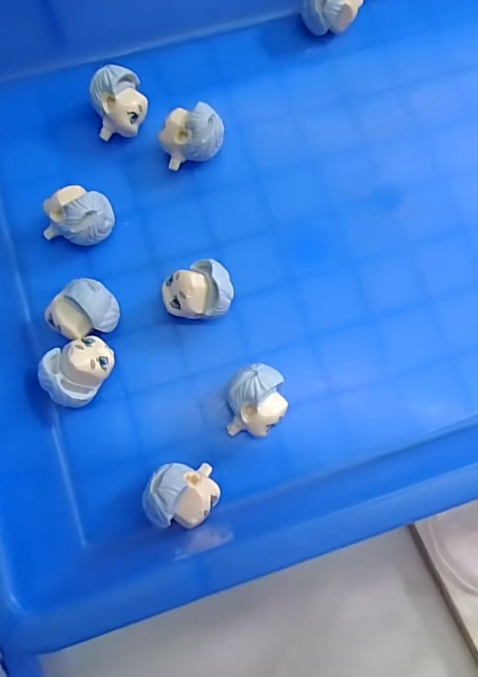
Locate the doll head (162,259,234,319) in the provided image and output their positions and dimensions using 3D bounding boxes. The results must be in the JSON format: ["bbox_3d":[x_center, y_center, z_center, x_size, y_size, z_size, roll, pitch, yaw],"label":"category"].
[{"bbox_3d":[-0.017,-0.019,0.210,0.028,0.024,0.021,-7,80,-2],"label":"doll head"}]

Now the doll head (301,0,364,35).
[{"bbox_3d":[0.045,-0.159,0.240,0.027,0.026,0.020,-20,80,-4],"label":"doll head"}]

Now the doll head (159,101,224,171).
[{"bbox_3d":[-0.021,-0.089,0.222,0.027,0.024,0.020,-9,80,-2],"label":"doll head"}]

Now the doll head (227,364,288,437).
[{"bbox_3d":[0.007,0.025,0.201,0.022,0.025,0.027,8,79,1],"label":"doll head"}]

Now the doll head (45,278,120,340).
[{"bbox_3d":[-0.062,-0.010,0.204,0.021,0.022,0.025,38,81,6],"label":"doll head"}]

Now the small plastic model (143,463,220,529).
[{"bbox_3d":[-0.021,0.059,0.190,0.026,0.026,0.022,5,79,0],"label":"small plastic model"}]

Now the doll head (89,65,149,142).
[{"bbox_3d":[-0.053,-0.104,0.223,0.022,0.023,0.023,-9,80,-2],"label":"doll head"}]

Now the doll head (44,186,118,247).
[{"bbox_3d":[-0.068,-0.051,0.213,0.025,0.024,0.023,22,80,3],"label":"doll head"}]

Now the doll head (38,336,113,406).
[{"bbox_3d":[-0.064,0.012,0.199,0.021,0.021,0.028,29,80,4],"label":"doll head"}]

